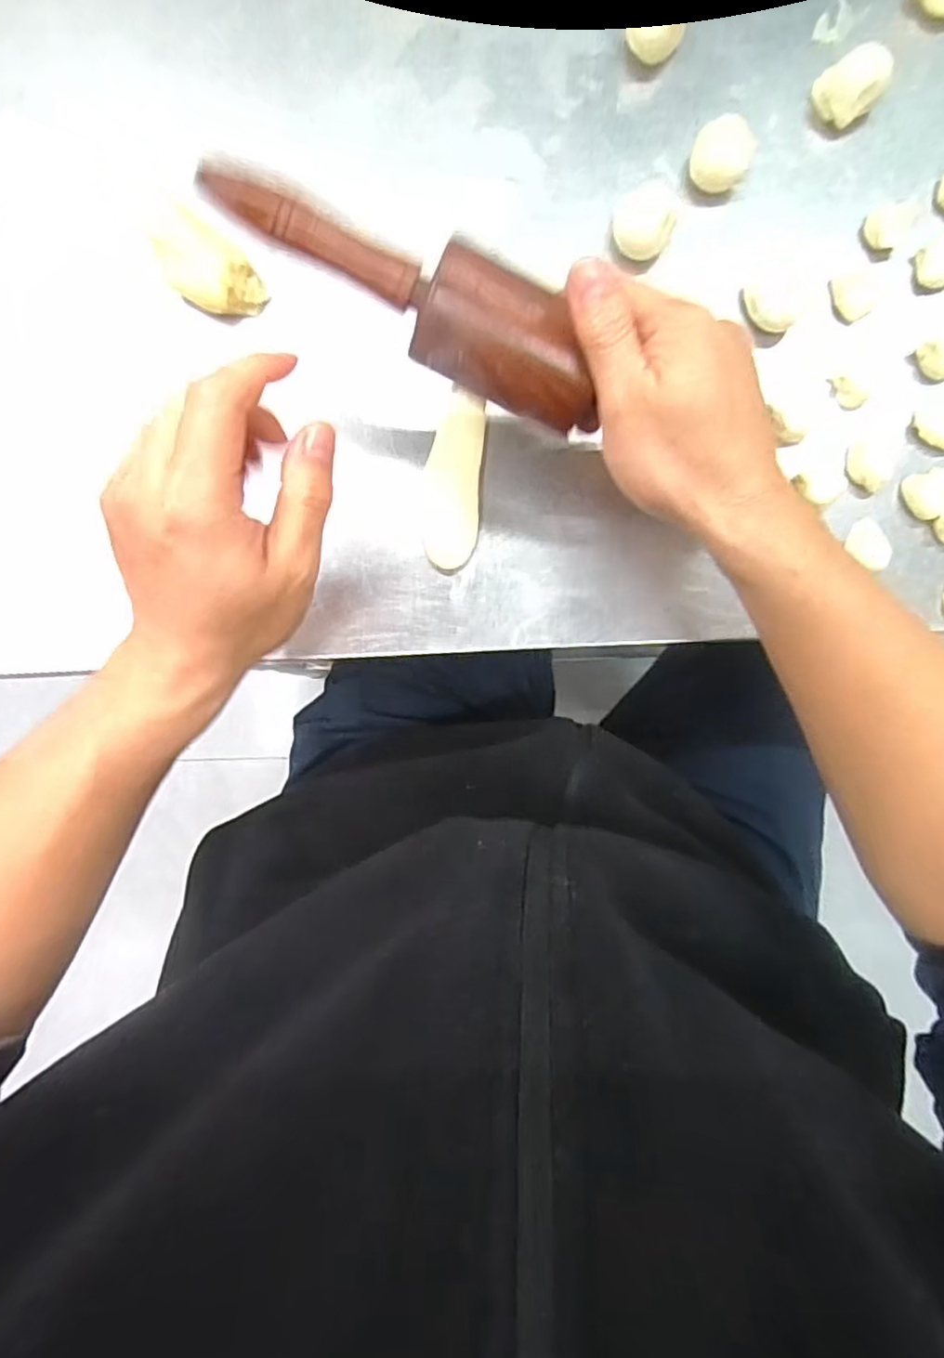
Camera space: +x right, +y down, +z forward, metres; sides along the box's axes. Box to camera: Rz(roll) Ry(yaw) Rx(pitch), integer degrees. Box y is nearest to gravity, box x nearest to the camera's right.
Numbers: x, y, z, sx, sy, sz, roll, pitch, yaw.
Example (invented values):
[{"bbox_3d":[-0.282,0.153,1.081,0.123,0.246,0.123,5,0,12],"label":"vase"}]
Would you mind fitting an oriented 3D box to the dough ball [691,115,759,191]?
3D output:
[{"bbox_3d":[0.151,-0.316,0.402,0.034,0.023,0.034,0,88,1],"label":"dough ball"}]

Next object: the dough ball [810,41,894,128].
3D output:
[{"bbox_3d":[0.227,-0.358,0.399,0.036,0.028,0.032,33,89,2],"label":"dough ball"}]

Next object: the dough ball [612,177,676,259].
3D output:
[{"bbox_3d":[0.103,-0.274,0.400,0.034,0.028,0.033,0,88,1],"label":"dough ball"}]

